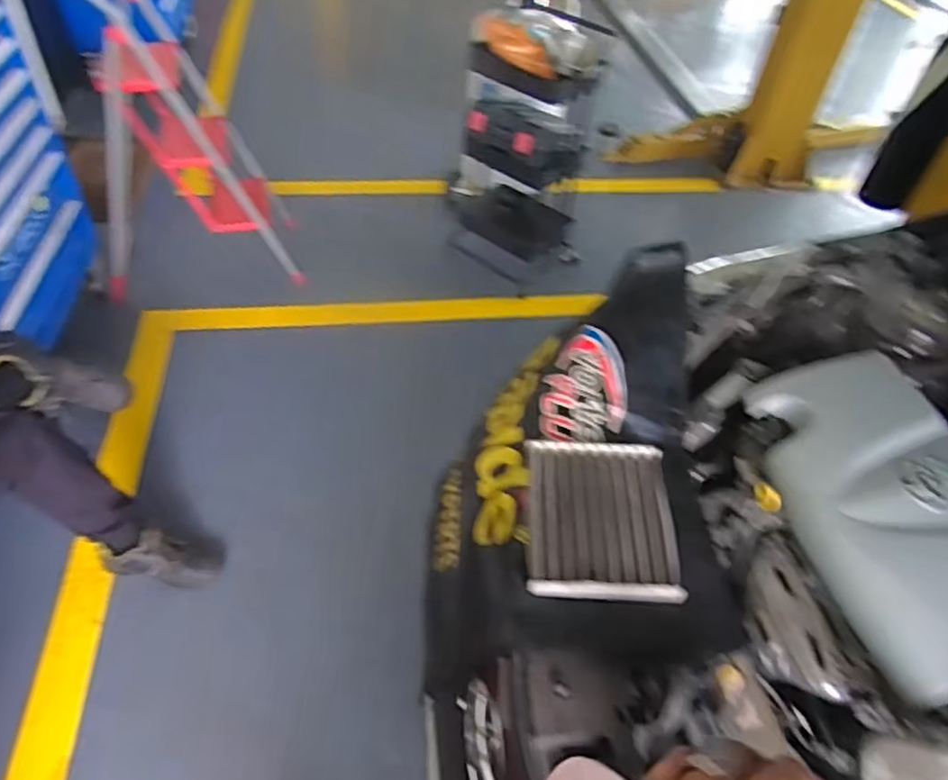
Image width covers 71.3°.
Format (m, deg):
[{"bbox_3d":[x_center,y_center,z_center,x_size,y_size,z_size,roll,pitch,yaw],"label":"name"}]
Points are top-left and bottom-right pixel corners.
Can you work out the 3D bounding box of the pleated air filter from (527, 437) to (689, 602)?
[{"bbox_3d":[0.172,0.170,0.900,0.189,0.040,0.227,5,47,-1],"label":"pleated air filter"}]

